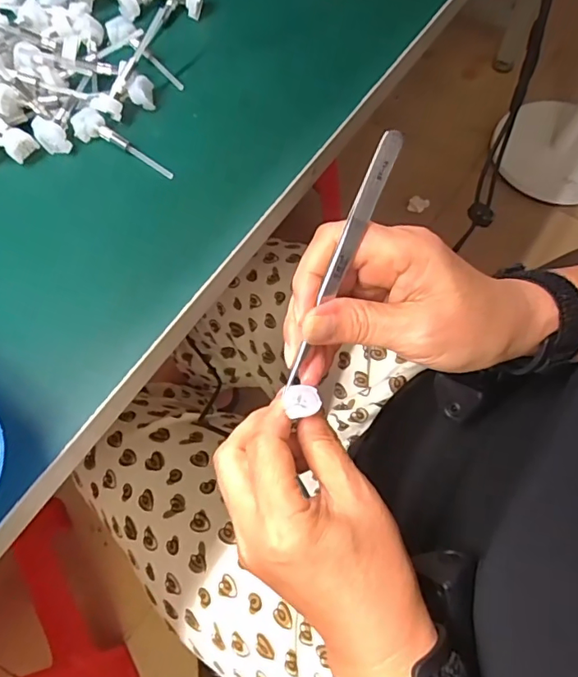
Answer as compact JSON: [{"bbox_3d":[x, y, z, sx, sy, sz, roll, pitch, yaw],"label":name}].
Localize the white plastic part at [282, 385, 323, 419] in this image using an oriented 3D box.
[{"bbox_3d":[0.007,0.031,0.260,0.018,0.005,0.016,-19,69,-5],"label":"white plastic part"}]

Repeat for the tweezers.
[{"bbox_3d":[0.024,-0.032,0.237,0.009,0.012,0.126,25,107,11],"label":"tweezers"}]

